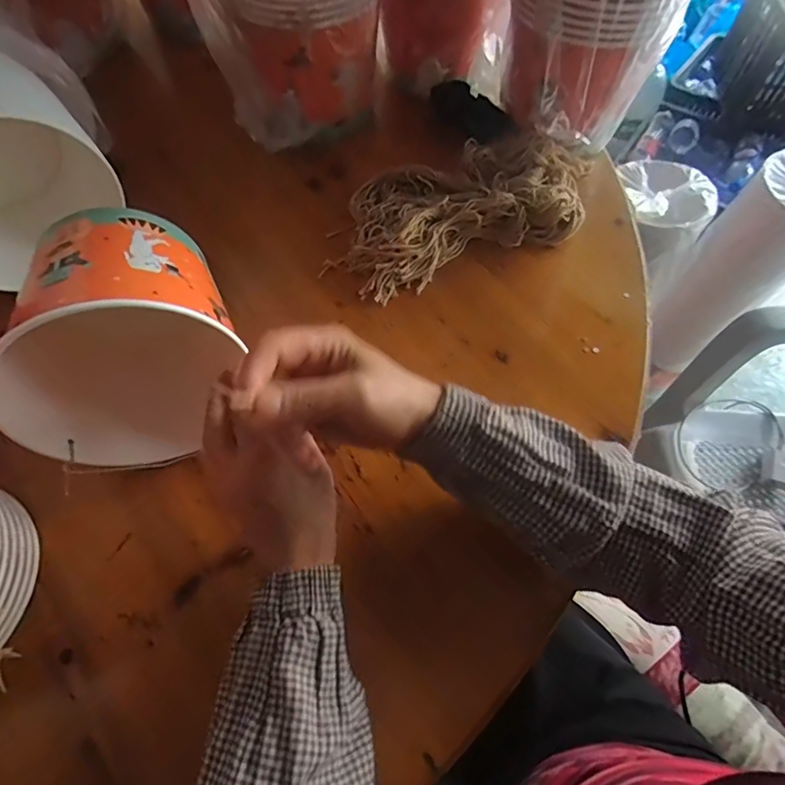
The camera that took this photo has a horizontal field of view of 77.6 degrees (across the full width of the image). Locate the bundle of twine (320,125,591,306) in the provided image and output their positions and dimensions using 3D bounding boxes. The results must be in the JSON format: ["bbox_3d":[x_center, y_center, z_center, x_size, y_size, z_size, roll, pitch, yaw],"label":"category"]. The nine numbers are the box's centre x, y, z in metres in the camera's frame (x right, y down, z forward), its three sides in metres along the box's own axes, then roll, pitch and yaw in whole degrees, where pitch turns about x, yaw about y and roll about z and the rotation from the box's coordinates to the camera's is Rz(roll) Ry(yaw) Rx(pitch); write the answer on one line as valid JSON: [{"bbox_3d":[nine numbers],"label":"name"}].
[{"bbox_3d":[0.077,-0.202,0.520,0.319,0.041,0.157,-21,63,-10],"label":"bundle of twine"}]

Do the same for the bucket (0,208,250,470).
[{"bbox_3d":[-0.201,-0.047,0.365,0.152,0.146,0.144,-20,62,-10],"label":"bucket"}]

